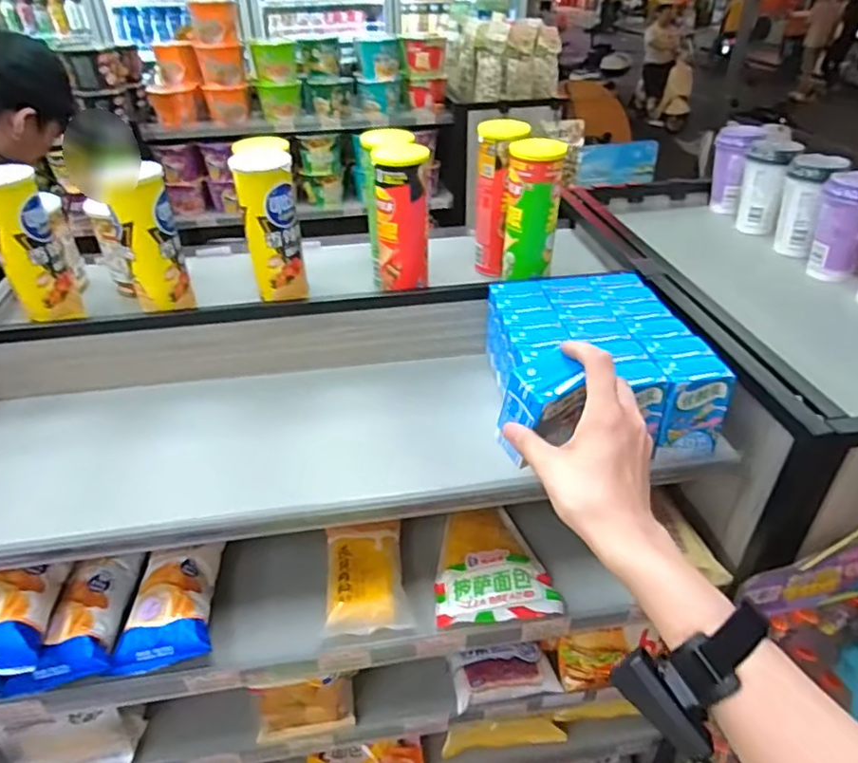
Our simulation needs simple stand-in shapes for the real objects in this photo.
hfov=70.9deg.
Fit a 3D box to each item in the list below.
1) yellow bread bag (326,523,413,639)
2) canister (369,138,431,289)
[{"bbox_3d":[-0.074,0.222,0.704,0.089,0.035,0.138,-4,36,-5],"label":"yellow bread bag"},{"bbox_3d":[-0.032,-0.211,0.783,0.063,0.173,0.067,2,36,4],"label":"canister"}]

